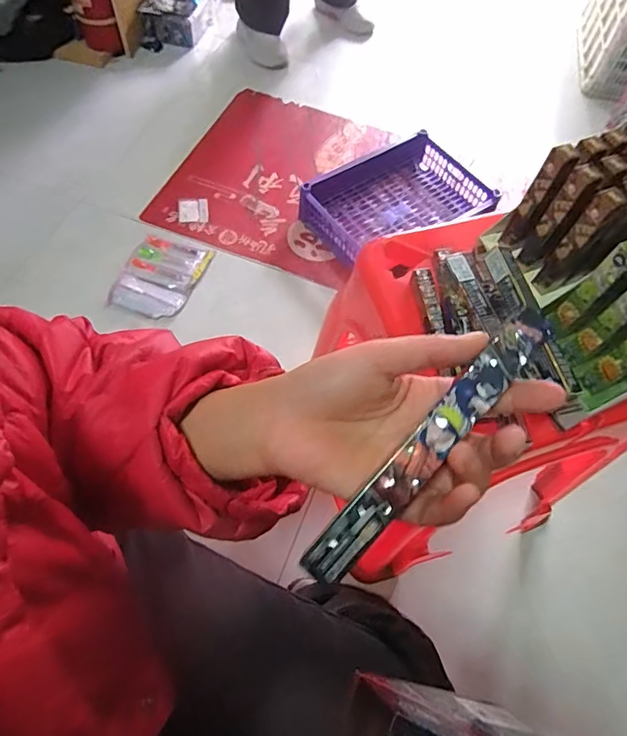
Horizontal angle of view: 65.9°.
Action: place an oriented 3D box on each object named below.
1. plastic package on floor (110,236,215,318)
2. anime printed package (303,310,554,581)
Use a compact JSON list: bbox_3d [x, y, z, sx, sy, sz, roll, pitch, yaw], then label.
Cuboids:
[{"bbox_3d":[-0.346,-0.211,1.102,0.167,0.034,0.214,23,64,9],"label":"plastic package on floor"},{"bbox_3d":[0.052,0.035,0.218,0.018,0.006,0.150,41,85,17],"label":"anime printed package"}]

